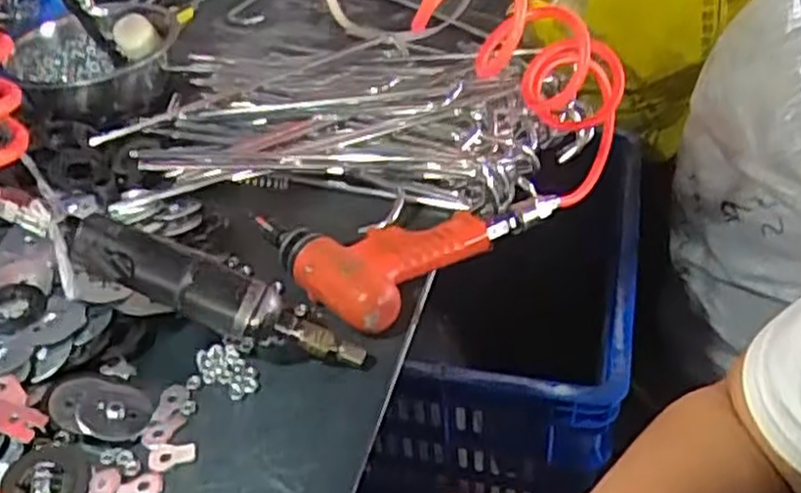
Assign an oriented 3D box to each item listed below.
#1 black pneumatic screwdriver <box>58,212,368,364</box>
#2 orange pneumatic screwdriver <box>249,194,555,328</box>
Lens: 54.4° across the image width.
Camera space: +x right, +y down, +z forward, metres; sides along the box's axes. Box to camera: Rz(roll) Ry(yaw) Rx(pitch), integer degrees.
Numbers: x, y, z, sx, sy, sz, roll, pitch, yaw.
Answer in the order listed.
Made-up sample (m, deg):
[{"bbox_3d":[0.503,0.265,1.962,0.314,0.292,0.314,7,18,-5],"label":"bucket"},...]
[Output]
[{"bbox_3d":[-0.118,0.033,0.510,0.198,0.043,0.034,24,41,-8],"label":"black pneumatic screwdriver"},{"bbox_3d":[0.001,-0.026,0.619,0.151,0.039,0.217,30,51,36],"label":"orange pneumatic screwdriver"}]

